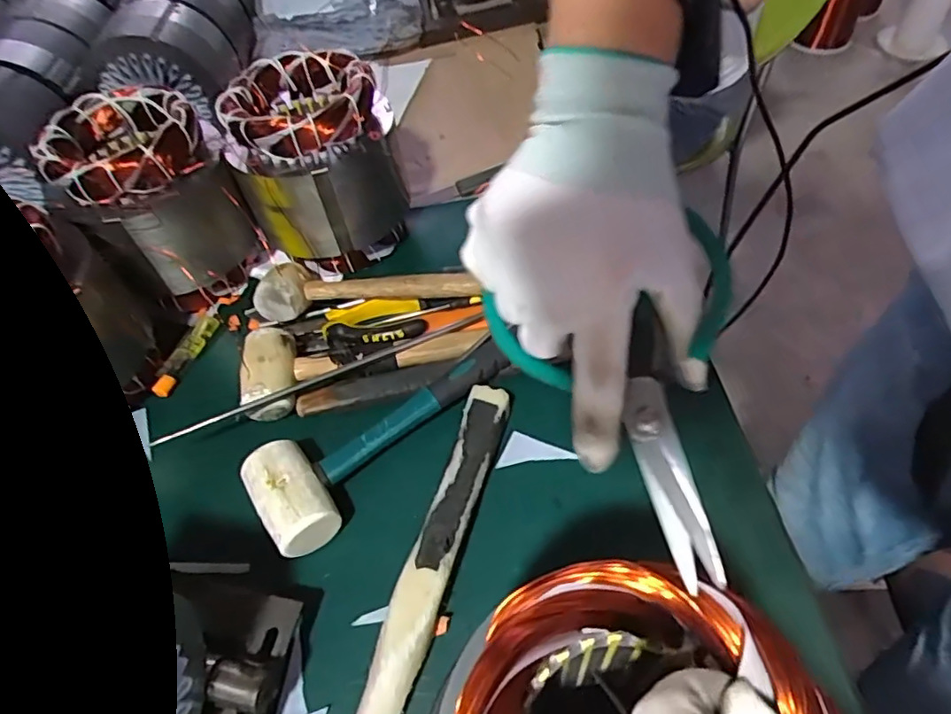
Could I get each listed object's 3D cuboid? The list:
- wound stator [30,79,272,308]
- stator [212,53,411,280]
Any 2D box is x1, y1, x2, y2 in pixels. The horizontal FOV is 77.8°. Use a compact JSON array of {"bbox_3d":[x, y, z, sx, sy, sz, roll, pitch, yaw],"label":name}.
[{"bbox_3d":[-0.295,-0.143,0.545,0.128,0.153,0.122,35,64,26],"label":"wound stator"},{"bbox_3d":[-0.146,-0.182,0.558,0.140,0.151,0.136,-15,55,-6],"label":"stator"}]

